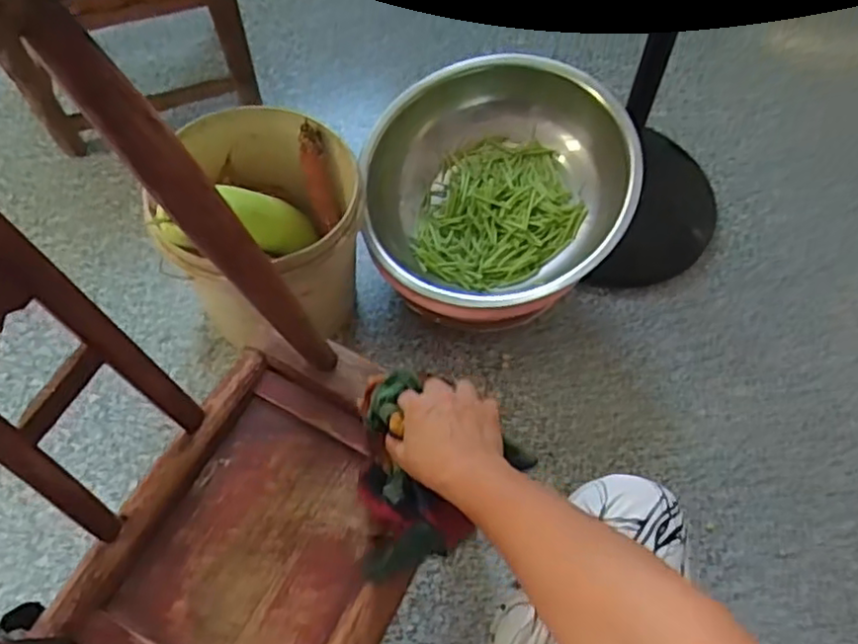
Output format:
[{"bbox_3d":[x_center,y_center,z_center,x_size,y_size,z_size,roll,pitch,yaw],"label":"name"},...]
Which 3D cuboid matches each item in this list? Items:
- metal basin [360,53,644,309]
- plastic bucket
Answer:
[{"bbox_3d":[0.095,-0.183,0.902,0.351,0.147,0.346,-6,75,12],"label":"metal basin"},{"bbox_3d":[-0.211,-0.113,0.930,0.235,0.260,0.235,1,61,-2],"label":"plastic bucket"}]

